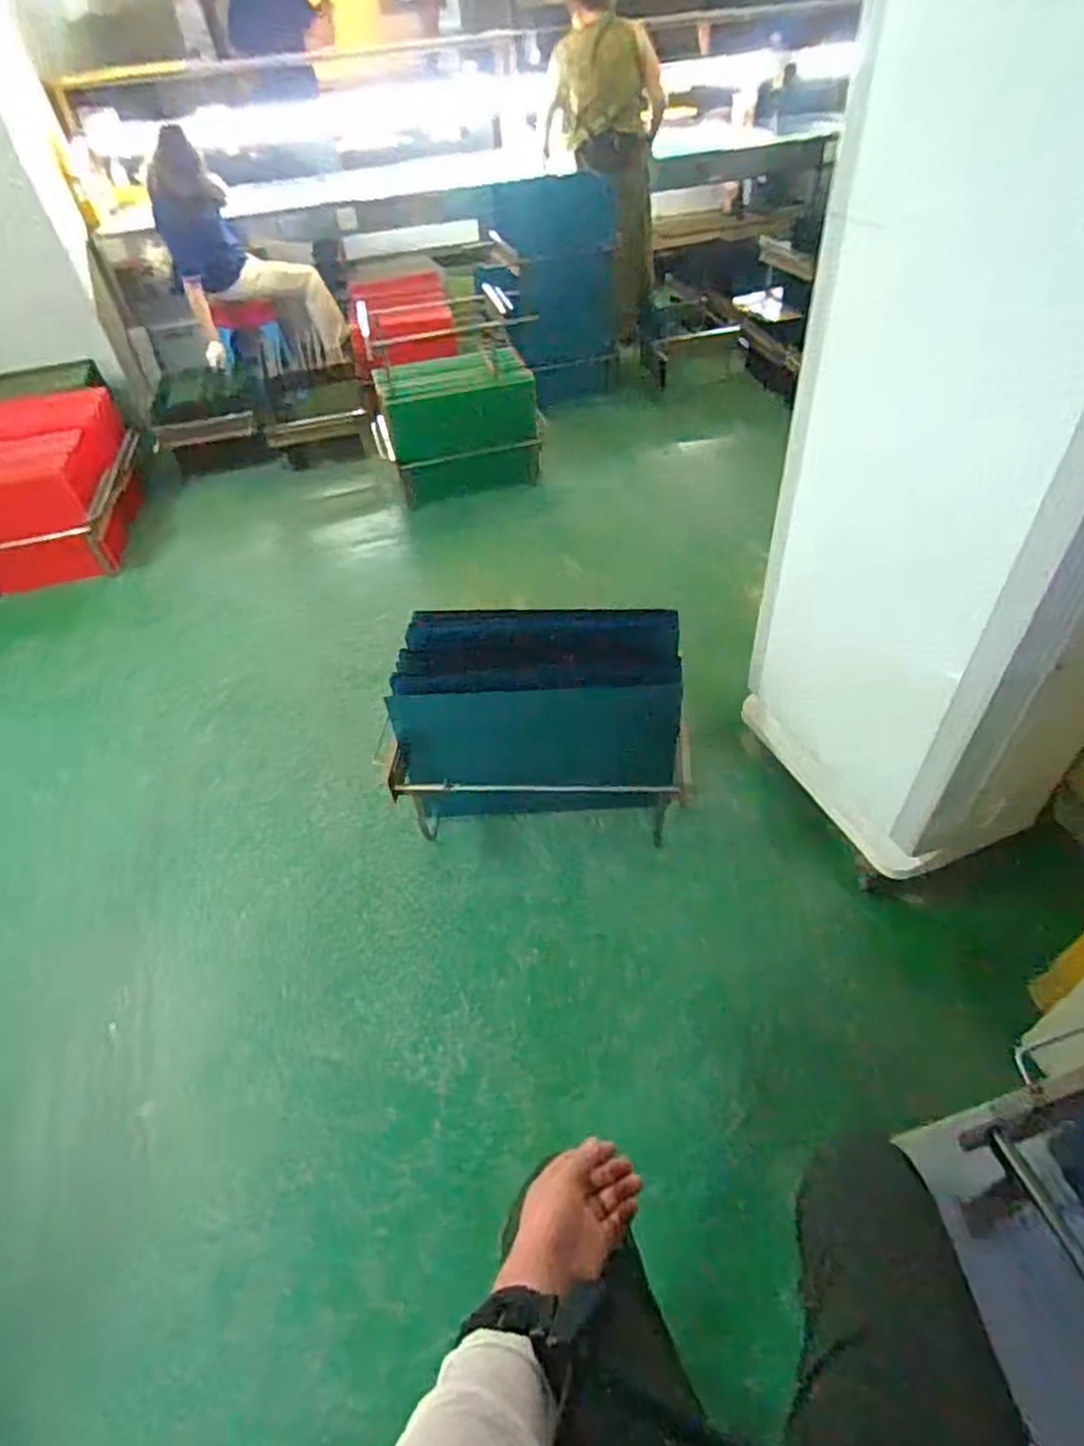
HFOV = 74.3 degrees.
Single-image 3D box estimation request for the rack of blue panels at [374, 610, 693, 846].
[{"bbox_3d":[-0.006,0.003,1.734,0.683,0.383,0.425,-3,46,2],"label":"rack of blue panels"}]

